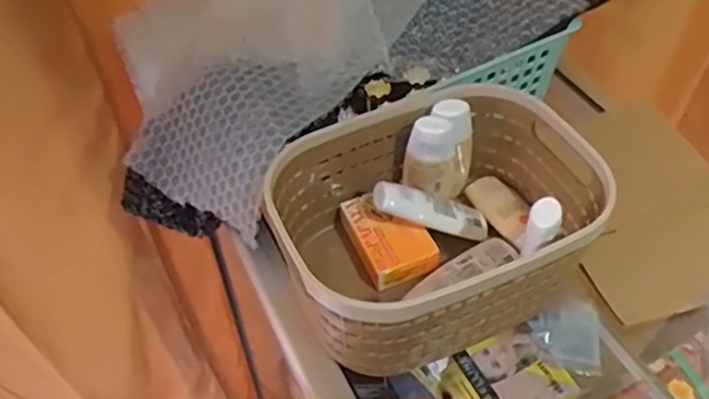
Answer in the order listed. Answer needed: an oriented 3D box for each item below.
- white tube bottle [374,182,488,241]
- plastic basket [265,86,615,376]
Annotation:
[{"bbox_3d":[0.059,0.008,0.479,0.093,0.020,0.031,17,45,-20],"label":"white tube bottle"},{"bbox_3d":[0.057,0.020,0.453,0.202,0.101,0.155,-20,51,-15],"label":"plastic basket"}]

